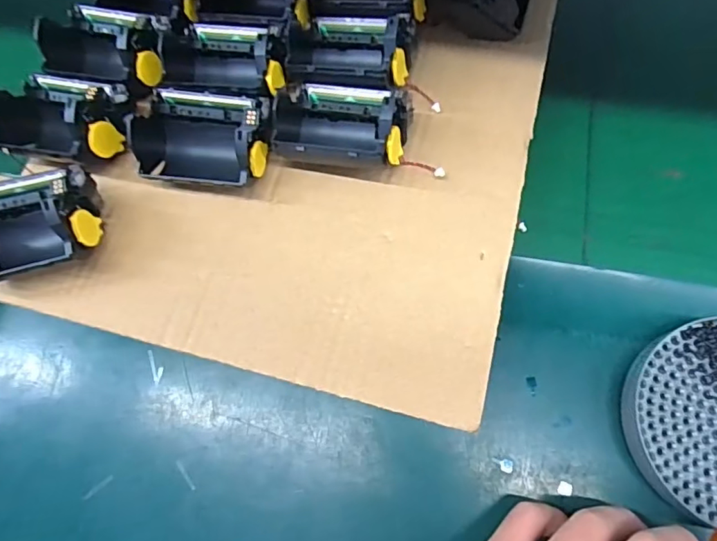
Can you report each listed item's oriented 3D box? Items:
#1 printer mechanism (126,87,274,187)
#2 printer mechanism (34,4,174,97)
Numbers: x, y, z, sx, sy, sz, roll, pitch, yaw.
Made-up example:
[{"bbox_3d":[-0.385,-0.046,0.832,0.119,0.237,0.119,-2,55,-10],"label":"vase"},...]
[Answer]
[{"bbox_3d":[-0.091,-0.075,0.292,0.078,0.040,0.054,10,72,6],"label":"printer mechanism"},{"bbox_3d":[-0.157,-0.139,0.315,0.085,0.038,0.058,22,73,10],"label":"printer mechanism"}]

